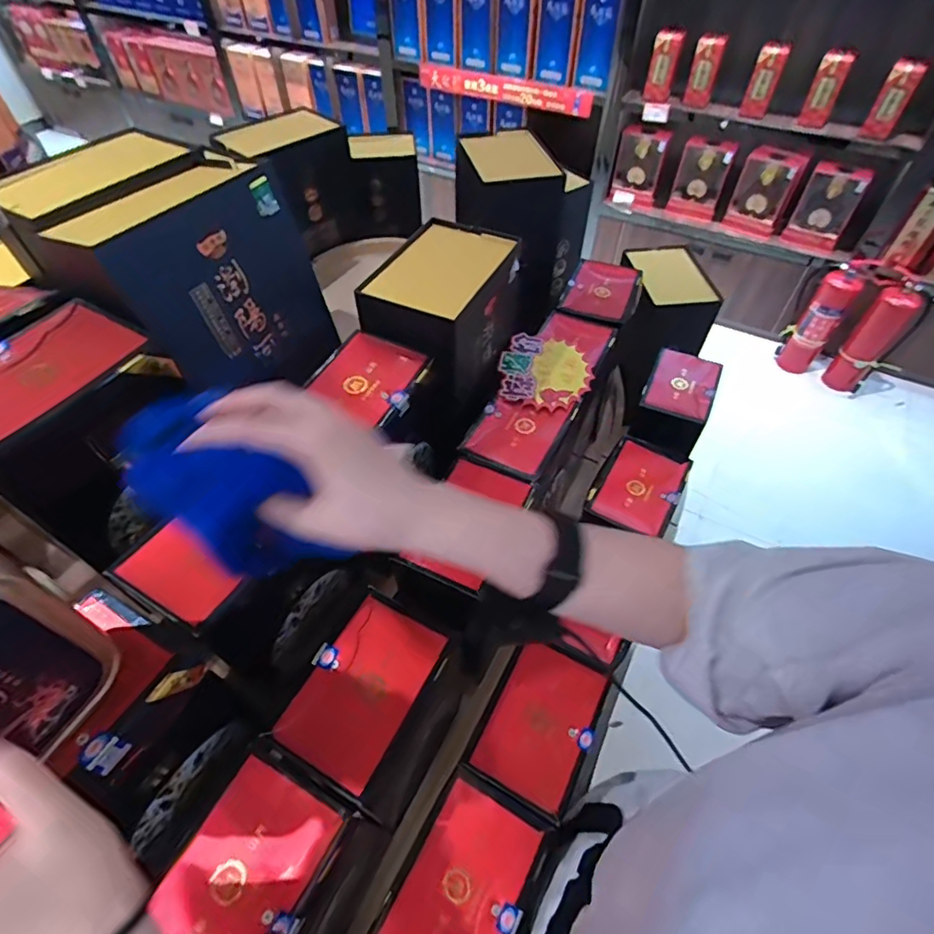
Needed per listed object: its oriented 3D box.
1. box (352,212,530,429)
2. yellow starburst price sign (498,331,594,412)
[{"bbox_3d":[-0.026,-0.182,0.640,0.153,0.143,0.194,20,55,15],"label":"box"},{"bbox_3d":[0.103,-0.126,0.683,0.118,0.007,0.126,13,54,8],"label":"yellow starburst price sign"}]

